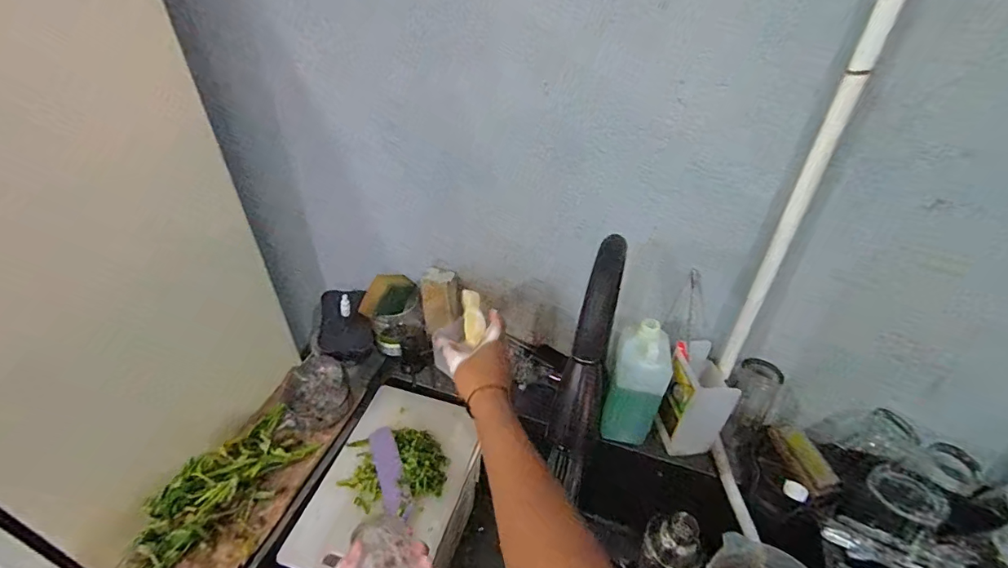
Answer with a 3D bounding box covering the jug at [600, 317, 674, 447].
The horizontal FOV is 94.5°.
[{"bbox_3d":[0.205,0.156,0.719,0.076,0.209,0.077,12,40,12],"label":"jug"}]

